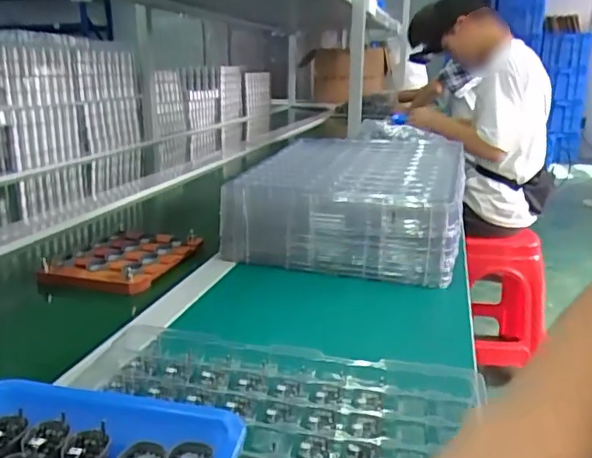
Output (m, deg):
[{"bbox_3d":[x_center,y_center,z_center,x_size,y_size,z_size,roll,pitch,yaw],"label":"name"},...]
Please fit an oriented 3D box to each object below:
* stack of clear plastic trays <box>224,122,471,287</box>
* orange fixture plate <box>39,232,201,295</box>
[{"bbox_3d":[0.093,-0.047,0.853,0.293,0.118,0.372,4,16,16],"label":"stack of clear plastic trays"},{"bbox_3d":[-0.226,0.040,0.746,0.132,0.024,0.179,5,16,18],"label":"orange fixture plate"}]

